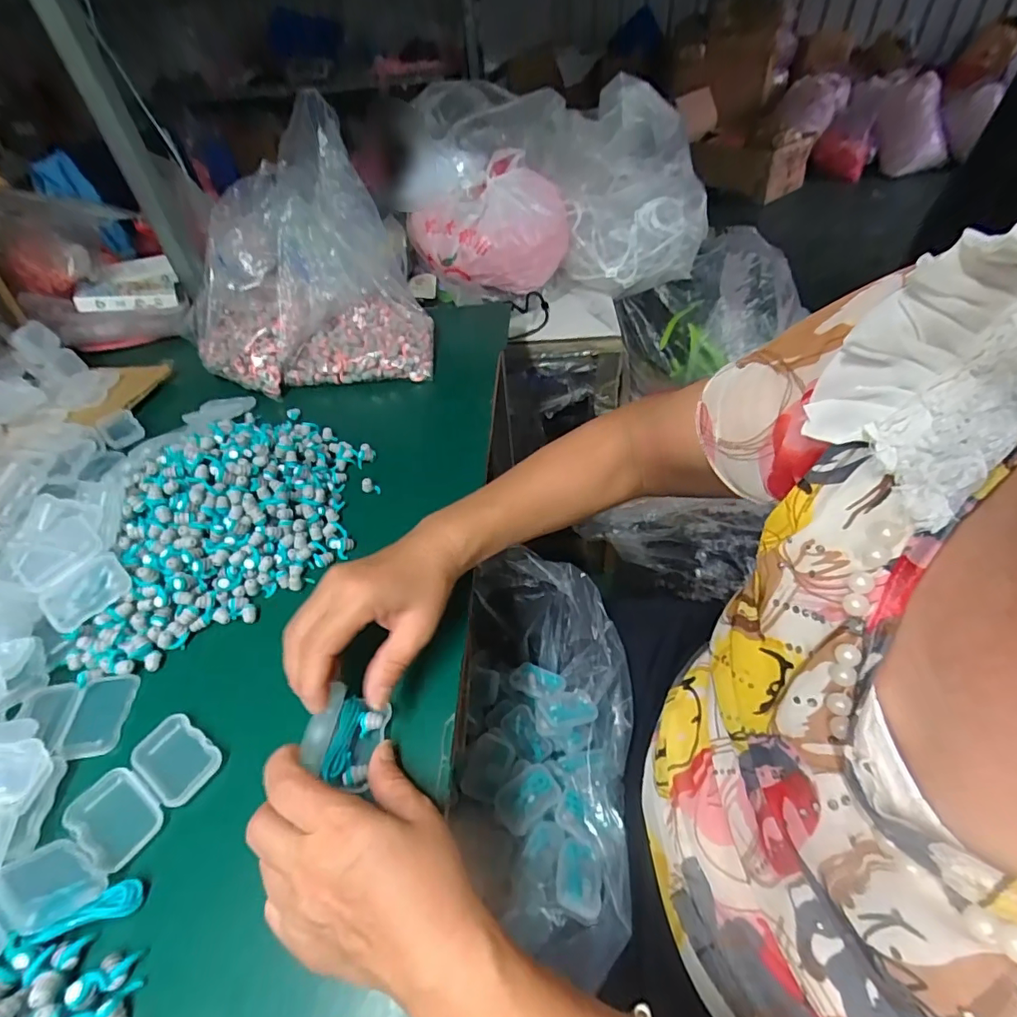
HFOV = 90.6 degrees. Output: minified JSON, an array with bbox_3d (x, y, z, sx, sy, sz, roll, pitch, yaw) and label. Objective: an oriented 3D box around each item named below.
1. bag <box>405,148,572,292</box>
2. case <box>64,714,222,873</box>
[{"bbox_3d":[-0.029,-0.440,0.777,0.234,0.150,0.151,-3,46,3],"label":"bag"},{"bbox_3d":[-0.223,0.170,0.309,0.057,0.009,0.074,24,53,26],"label":"case"}]

